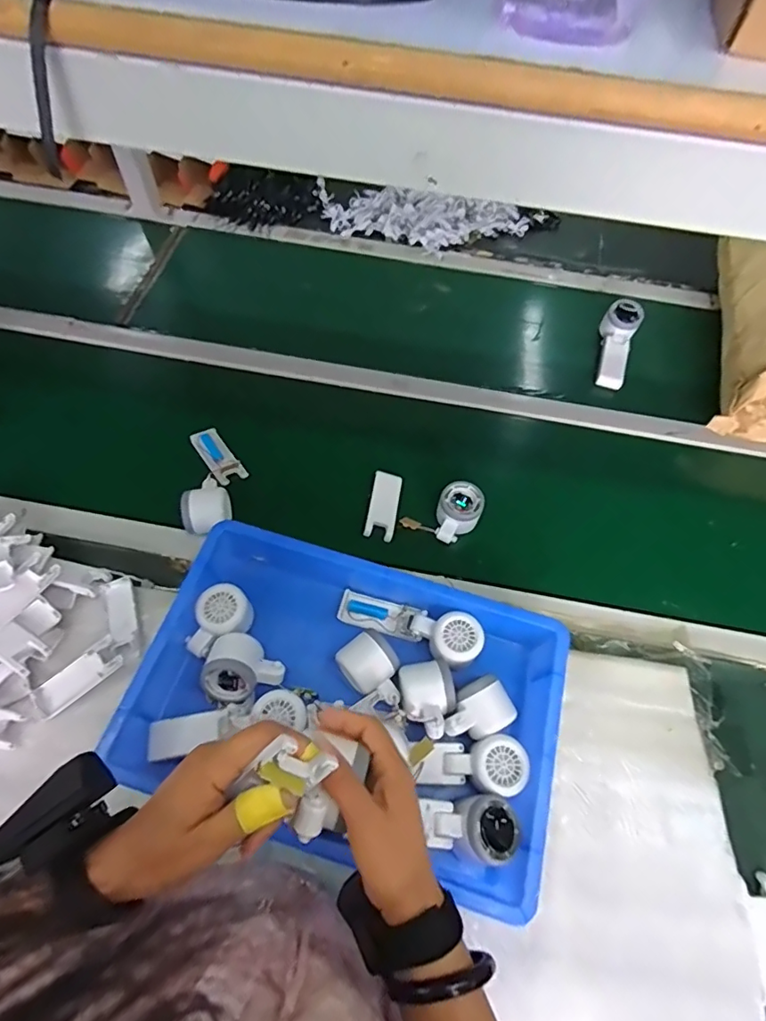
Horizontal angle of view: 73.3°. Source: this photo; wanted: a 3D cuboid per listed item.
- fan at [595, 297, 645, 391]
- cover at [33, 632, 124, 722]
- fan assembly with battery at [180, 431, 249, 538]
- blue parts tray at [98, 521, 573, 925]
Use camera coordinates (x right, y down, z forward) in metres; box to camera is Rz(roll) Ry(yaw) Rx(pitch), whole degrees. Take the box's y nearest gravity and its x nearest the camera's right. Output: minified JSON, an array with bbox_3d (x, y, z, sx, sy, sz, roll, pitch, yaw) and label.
[{"bbox_3d":[0.398,-0.280,0.878,0.055,0.037,0.163,15,81,6],"label":"fan"},{"bbox_3d":[-0.350,0.193,0.593,0.105,0.017,0.039,-38,68,-4],"label":"cover"},{"bbox_3d":[-0.236,-0.051,0.719,0.073,0.047,0.169,-4,62,-7],"label":"fan assembly with battery"},{"bbox_3d":[-0.033,0.204,0.560,0.424,0.084,0.289,17,61,5],"label":"blue parts tray"}]

